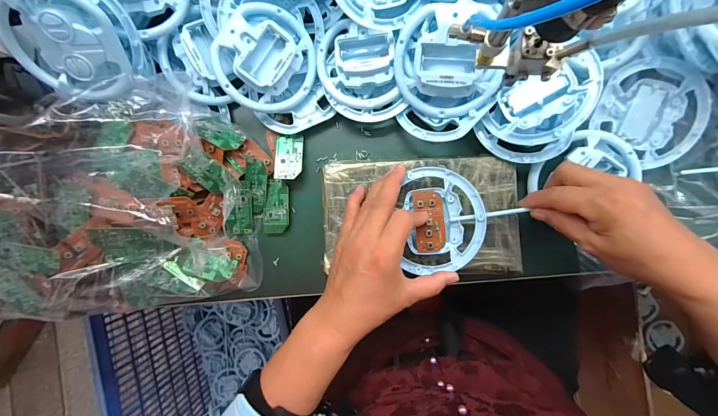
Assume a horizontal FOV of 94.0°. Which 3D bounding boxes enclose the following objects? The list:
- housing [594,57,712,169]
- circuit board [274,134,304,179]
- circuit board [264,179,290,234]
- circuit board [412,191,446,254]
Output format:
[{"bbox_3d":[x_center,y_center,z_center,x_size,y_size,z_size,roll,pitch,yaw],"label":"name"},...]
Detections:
[{"bbox_3d":[0.291,-0.095,0.332,0.101,0.024,0.089,26,92,4],"label":"housing"},{"bbox_3d":[-0.077,-0.056,0.372,0.031,0.005,0.051,1,75,-9],"label":"circuit board"},{"bbox_3d":[-0.093,-0.001,0.379,0.027,0.006,0.060,3,91,5],"label":"circuit board"},{"bbox_3d":[0.070,0.014,0.333,0.029,0.007,0.060,-4,87,5],"label":"circuit board"}]

